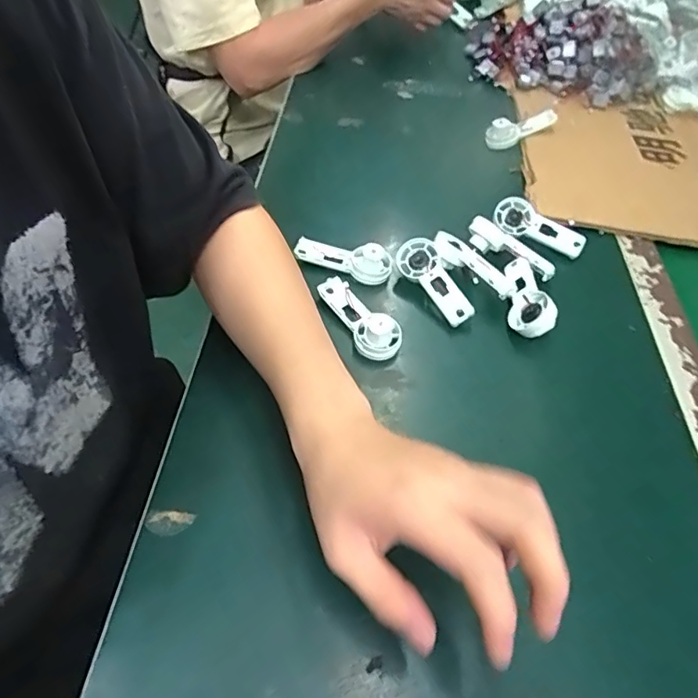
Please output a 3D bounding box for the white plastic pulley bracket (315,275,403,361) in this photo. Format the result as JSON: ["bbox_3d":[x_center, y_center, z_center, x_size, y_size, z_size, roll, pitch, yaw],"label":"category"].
[{"bbox_3d":[0.004,-0.031,0.448,0.036,0.024,0.096,-32,61,-27],"label":"white plastic pulley bracket"}]

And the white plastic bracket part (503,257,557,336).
[{"bbox_3d":[0.166,-0.050,0.473,0.034,0.028,0.088,8,51,1],"label":"white plastic bracket part"}]

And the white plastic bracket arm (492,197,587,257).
[{"bbox_3d":[0.196,-0.124,0.536,0.093,0.013,0.036,31,94,6],"label":"white plastic bracket arm"}]

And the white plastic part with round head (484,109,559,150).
[{"bbox_3d":[0.222,-0.291,0.668,0.094,0.036,0.030,-21,55,-4],"label":"white plastic part with round head"}]

